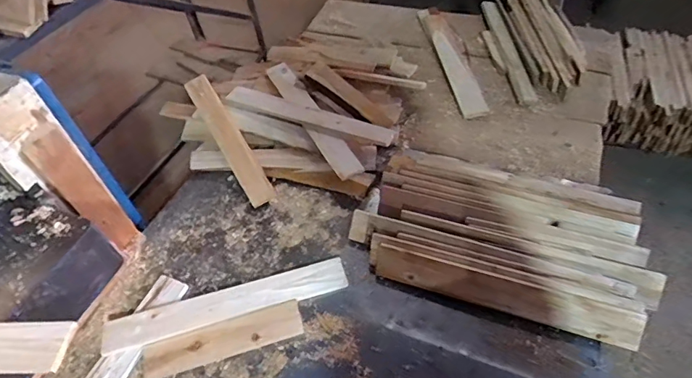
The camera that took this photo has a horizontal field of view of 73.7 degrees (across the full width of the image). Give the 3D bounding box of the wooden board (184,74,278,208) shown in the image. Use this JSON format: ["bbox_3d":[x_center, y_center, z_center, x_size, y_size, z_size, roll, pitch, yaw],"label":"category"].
[{"bbox_3d":[-0.314,-0.138,1.235,0.071,0.021,0.455,-34,66,-2],"label":"wooden board"}]

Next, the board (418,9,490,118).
[{"bbox_3d":[0.311,-0.384,1.368,0.068,0.023,0.507,-16,54,5],"label":"board"}]

